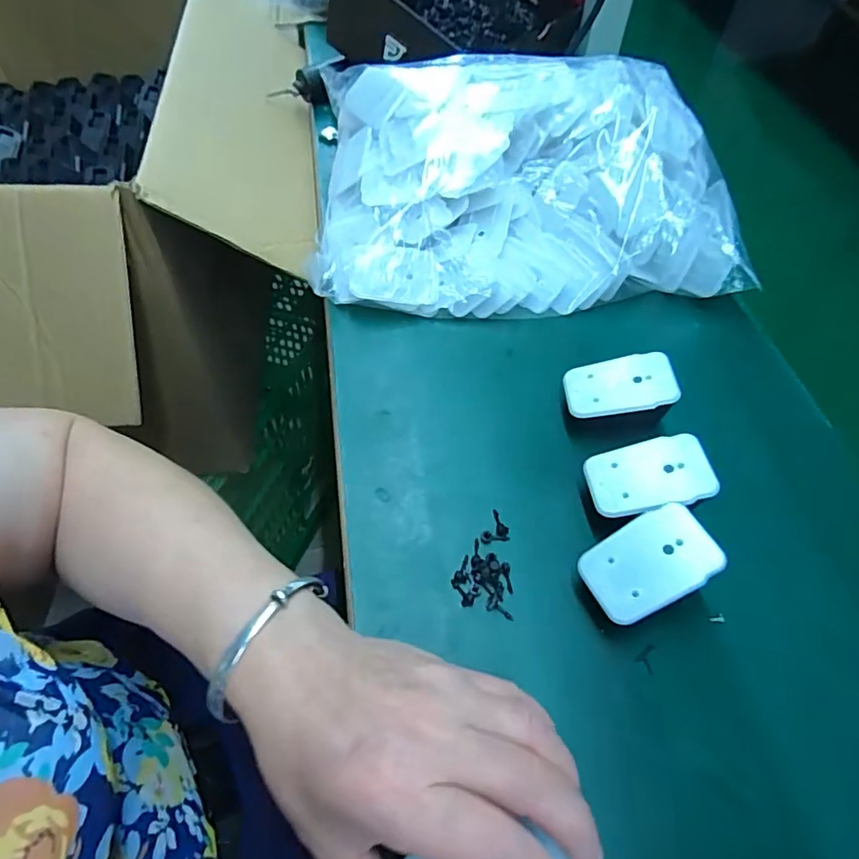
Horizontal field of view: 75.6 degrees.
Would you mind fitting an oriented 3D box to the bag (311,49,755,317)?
[{"bbox_3d":[0.076,-0.225,0.482,0.335,0.113,0.255,0,55,-3],"label":"bag"}]

